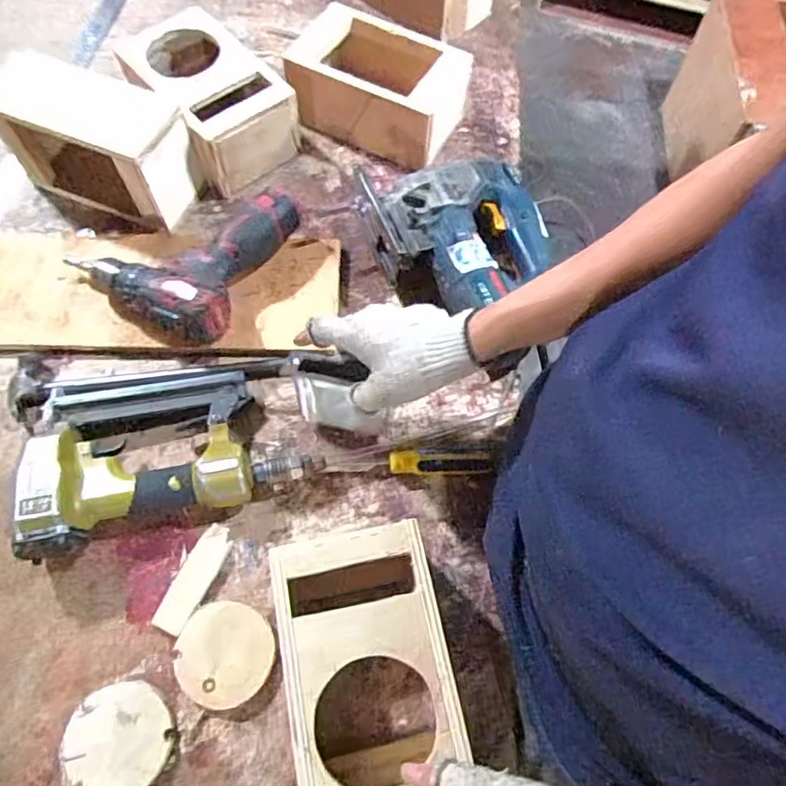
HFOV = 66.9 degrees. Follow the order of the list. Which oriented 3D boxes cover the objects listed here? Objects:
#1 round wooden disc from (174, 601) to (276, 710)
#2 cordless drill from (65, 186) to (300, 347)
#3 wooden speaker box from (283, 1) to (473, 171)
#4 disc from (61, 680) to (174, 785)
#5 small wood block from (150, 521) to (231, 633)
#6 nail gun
[{"bbox_3d":[-0.141,0.219,0.501,0.078,0.004,0.079,3,61,-5],"label":"round wooden disc"},{"bbox_3d":[-0.220,-0.162,0.637,0.190,0.054,0.195,28,67,11],"label":"cordless drill"},{"bbox_3d":[-0.013,-0.376,0.736,0.213,0.086,0.131,23,69,10],"label":"wooden speaker box"},{"bbox_3d":[-0.217,0.274,0.471,0.078,0.012,0.079,1,65,-1],"label":"disc"},{"bbox_3d":[-0.174,0.163,0.528,0.029,0.009,0.094,24,67,9],"label":"small wood block"},{"bbox_3d":[-0.213,0.044,0.553,0.246,0.063,0.174,-10,66,-6],"label":"nail gun"}]

